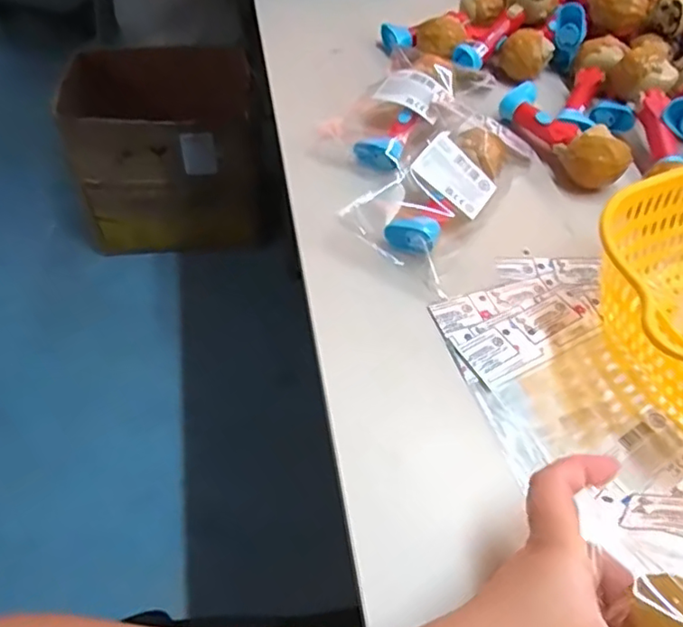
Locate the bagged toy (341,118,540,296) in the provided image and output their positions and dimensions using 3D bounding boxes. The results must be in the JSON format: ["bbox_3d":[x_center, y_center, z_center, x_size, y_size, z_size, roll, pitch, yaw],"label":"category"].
[{"bbox_3d":[0.089,-0.104,0.454,0.082,0.043,0.183,35,59,19],"label":"bagged toy"}]

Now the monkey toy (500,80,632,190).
[{"bbox_3d":[0.182,-0.151,0.487,0.043,0.037,0.128,-23,59,-20],"label":"monkey toy"}]

